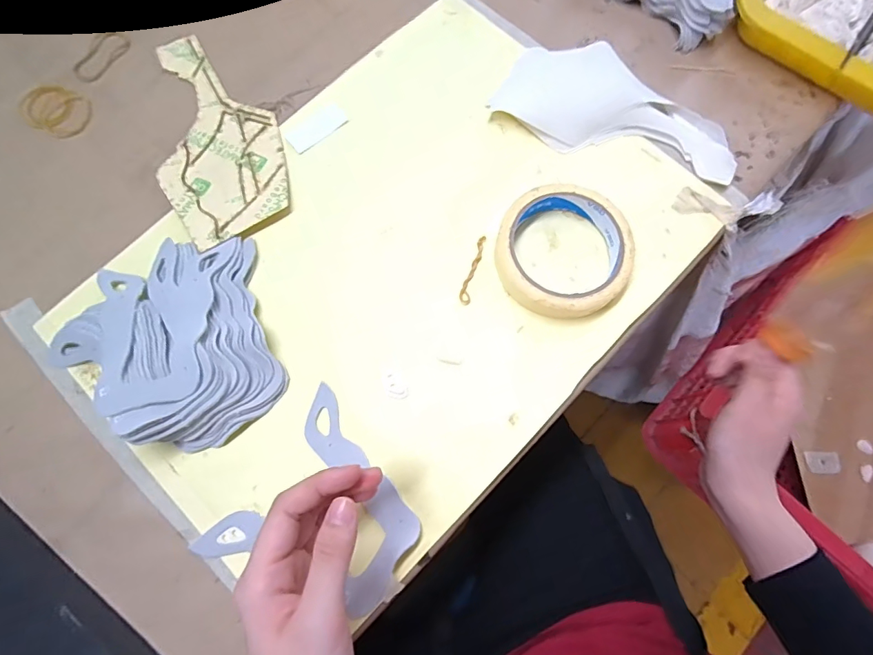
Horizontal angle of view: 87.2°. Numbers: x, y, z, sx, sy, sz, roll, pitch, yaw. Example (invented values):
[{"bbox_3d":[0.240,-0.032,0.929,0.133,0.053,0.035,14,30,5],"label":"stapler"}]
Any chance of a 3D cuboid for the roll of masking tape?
[{"bbox_3d":[0.093,-0.056,0.338,0.095,0.021,0.097,0,75,0],"label":"roll of masking tape"}]

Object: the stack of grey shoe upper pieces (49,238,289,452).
[{"bbox_3d":[-0.191,0.013,0.312,0.149,0.035,0.147,-17,76,-5],"label":"stack of grey shoe upper pieces"}]

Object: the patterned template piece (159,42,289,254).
[{"bbox_3d":[-0.176,-0.158,0.375,0.091,0.004,0.198,-12,74,-7],"label":"patterned template piece"}]

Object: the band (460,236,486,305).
[{"bbox_3d":[0.027,-0.044,0.345,0.008,0.004,0.055,15,77,3],"label":"band"}]

